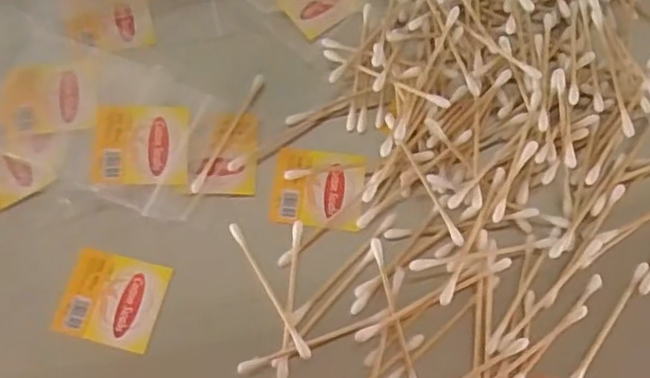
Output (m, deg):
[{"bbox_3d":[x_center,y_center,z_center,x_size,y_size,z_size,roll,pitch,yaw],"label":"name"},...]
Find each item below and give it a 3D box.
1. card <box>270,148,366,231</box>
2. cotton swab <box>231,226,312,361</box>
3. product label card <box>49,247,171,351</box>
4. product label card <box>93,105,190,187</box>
[{"bbox_3d":[-0.003,0.000,0.316,0.042,0.004,0.039,4,67,0],"label":"card"},{"bbox_3d":[-0.025,0.044,0.290,0.005,0.007,0.070,-28,71,-11],"label":"cotton swab"},{"bbox_3d":[-0.094,0.049,0.292,0.042,0.004,0.039,14,67,4],"label":"product label card"},{"bbox_3d":[-0.087,-0.021,0.309,0.043,0.004,0.039,0,74,-8],"label":"product label card"}]

